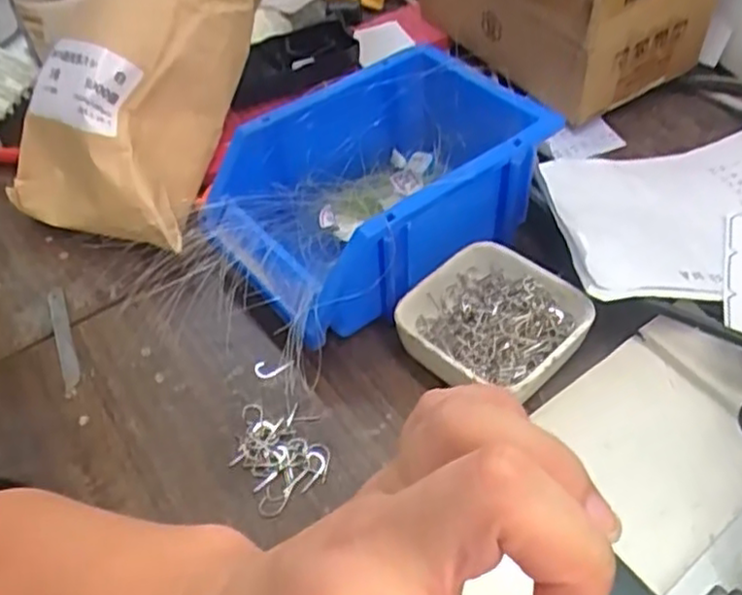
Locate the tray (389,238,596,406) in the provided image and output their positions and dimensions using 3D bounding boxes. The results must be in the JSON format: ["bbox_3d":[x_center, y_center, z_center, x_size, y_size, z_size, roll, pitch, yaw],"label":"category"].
[{"bbox_3d":[0.064,0.017,0.369,0.082,0.030,0.091,33,59,29],"label":"tray"}]

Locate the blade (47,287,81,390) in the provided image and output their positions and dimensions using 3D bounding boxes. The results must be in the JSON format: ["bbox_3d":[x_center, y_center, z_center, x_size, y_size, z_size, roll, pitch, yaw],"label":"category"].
[{"bbox_3d":[-0.180,0.022,0.410,0.010,0.004,0.085,-26,51,-8],"label":"blade"}]

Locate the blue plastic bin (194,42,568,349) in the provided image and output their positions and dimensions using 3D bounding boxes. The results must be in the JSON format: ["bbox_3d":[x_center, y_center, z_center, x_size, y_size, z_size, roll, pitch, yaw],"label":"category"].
[{"bbox_3d":[0.004,-0.060,0.413,0.189,0.081,0.124,-33,54,-22],"label":"blue plastic bin"}]

